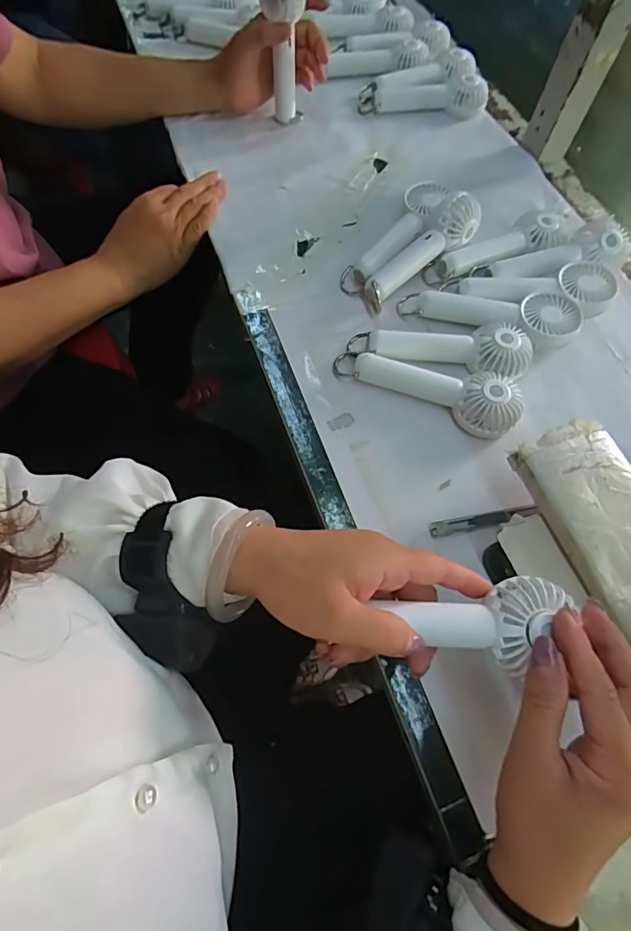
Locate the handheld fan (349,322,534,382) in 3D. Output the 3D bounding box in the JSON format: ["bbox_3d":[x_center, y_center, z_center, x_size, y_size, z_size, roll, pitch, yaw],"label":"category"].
[{"bbox_3d":[0.114,-0.109,0.451,0.159,0.032,0.042,6,64,0],"label":"handheld fan"}]

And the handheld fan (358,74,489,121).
[{"bbox_3d":[0.140,-0.479,0.631,0.160,0.034,0.047,2,64,-2],"label":"handheld fan"}]

